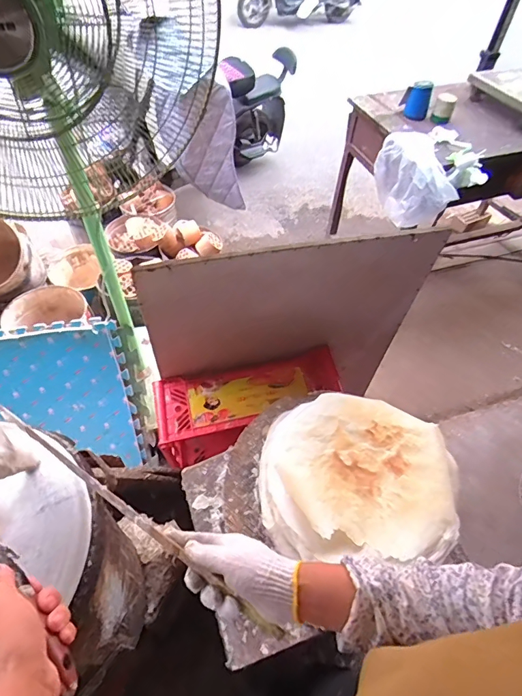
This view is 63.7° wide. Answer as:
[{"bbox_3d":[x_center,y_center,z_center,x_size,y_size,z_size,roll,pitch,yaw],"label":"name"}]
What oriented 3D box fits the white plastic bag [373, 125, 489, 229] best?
[{"bbox_3d":[0.577,-0.600,1.489,0.228,0.251,0.321,-21,57,-18],"label":"white plastic bag"}]

